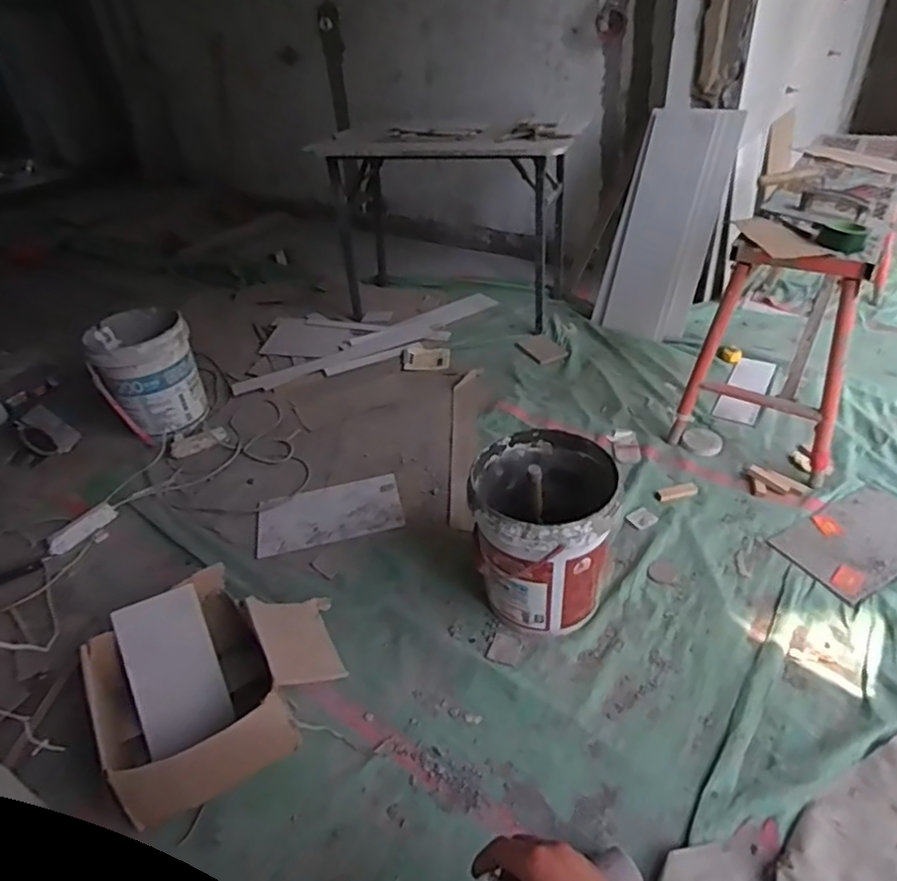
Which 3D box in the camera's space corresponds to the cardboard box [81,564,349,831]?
[{"bbox_3d":[-0.463,0.463,1.225,0.452,0.173,0.395,-22,40,-20],"label":"cardboard box"}]

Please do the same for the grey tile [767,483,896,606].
[{"bbox_3d":[1.008,0.242,1.499,0.377,0.010,0.225,-25,42,-16],"label":"grey tile"}]

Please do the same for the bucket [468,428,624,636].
[{"bbox_3d":[0.209,0.210,1.369,0.297,0.359,0.320,-4,37,3],"label":"bucket"}]

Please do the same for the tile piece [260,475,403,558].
[{"bbox_3d":[-0.331,0.203,1.720,0.391,0.008,0.217,-11,38,-7],"label":"tile piece"}]

